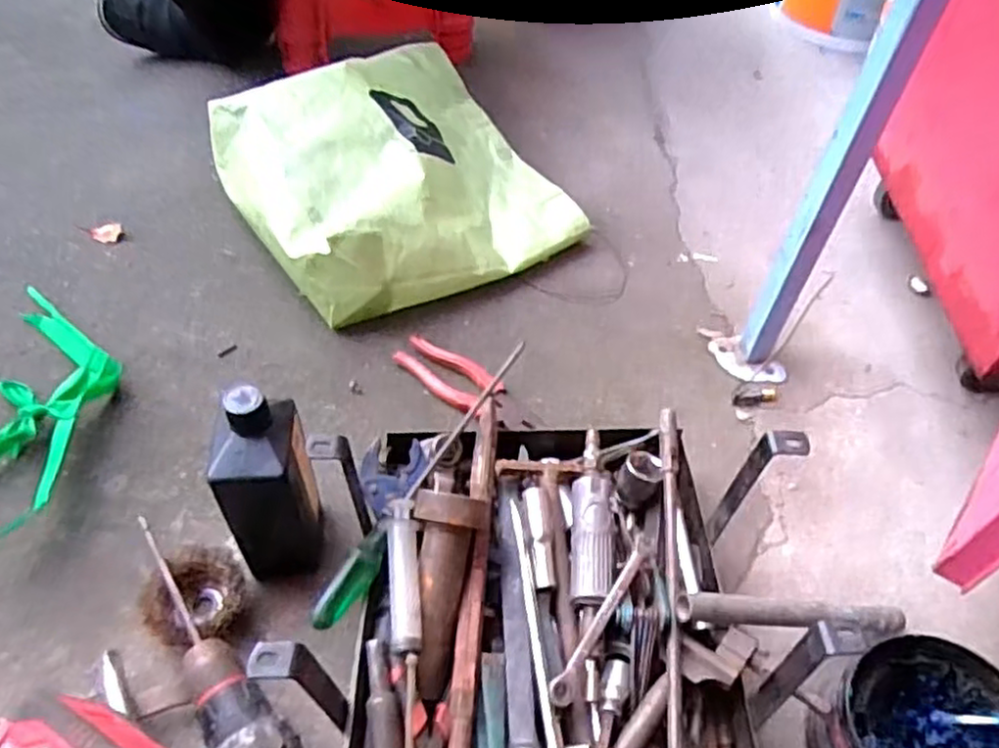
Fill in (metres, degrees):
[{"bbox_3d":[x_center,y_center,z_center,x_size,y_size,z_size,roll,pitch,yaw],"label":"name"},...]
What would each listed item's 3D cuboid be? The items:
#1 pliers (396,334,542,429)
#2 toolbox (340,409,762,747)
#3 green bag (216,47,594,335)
[{"bbox_3d":[-0.034,0.012,0.736,0.161,0.017,0.051,29,55,21],"label":"pliers"},{"bbox_3d":[0.038,0.200,0.518,0.306,0.088,0.378,6,50,-3],"label":"toolbox"},{"bbox_3d":[-0.118,-0.217,0.826,0.327,0.152,0.304,-27,59,-27],"label":"green bag"}]

